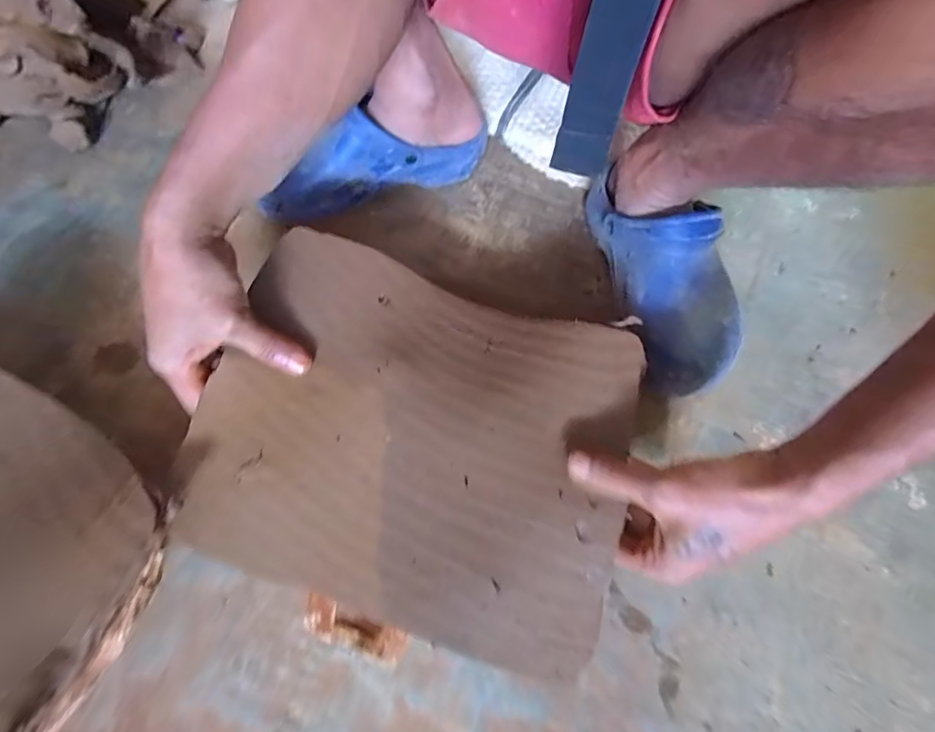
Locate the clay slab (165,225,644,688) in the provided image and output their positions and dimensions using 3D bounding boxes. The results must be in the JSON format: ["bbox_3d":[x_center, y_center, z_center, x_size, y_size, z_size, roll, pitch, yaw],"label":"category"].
[{"bbox_3d":[-0.035,0.042,0.338,0.302,0.046,0.248,18,66,7],"label":"clay slab"}]

